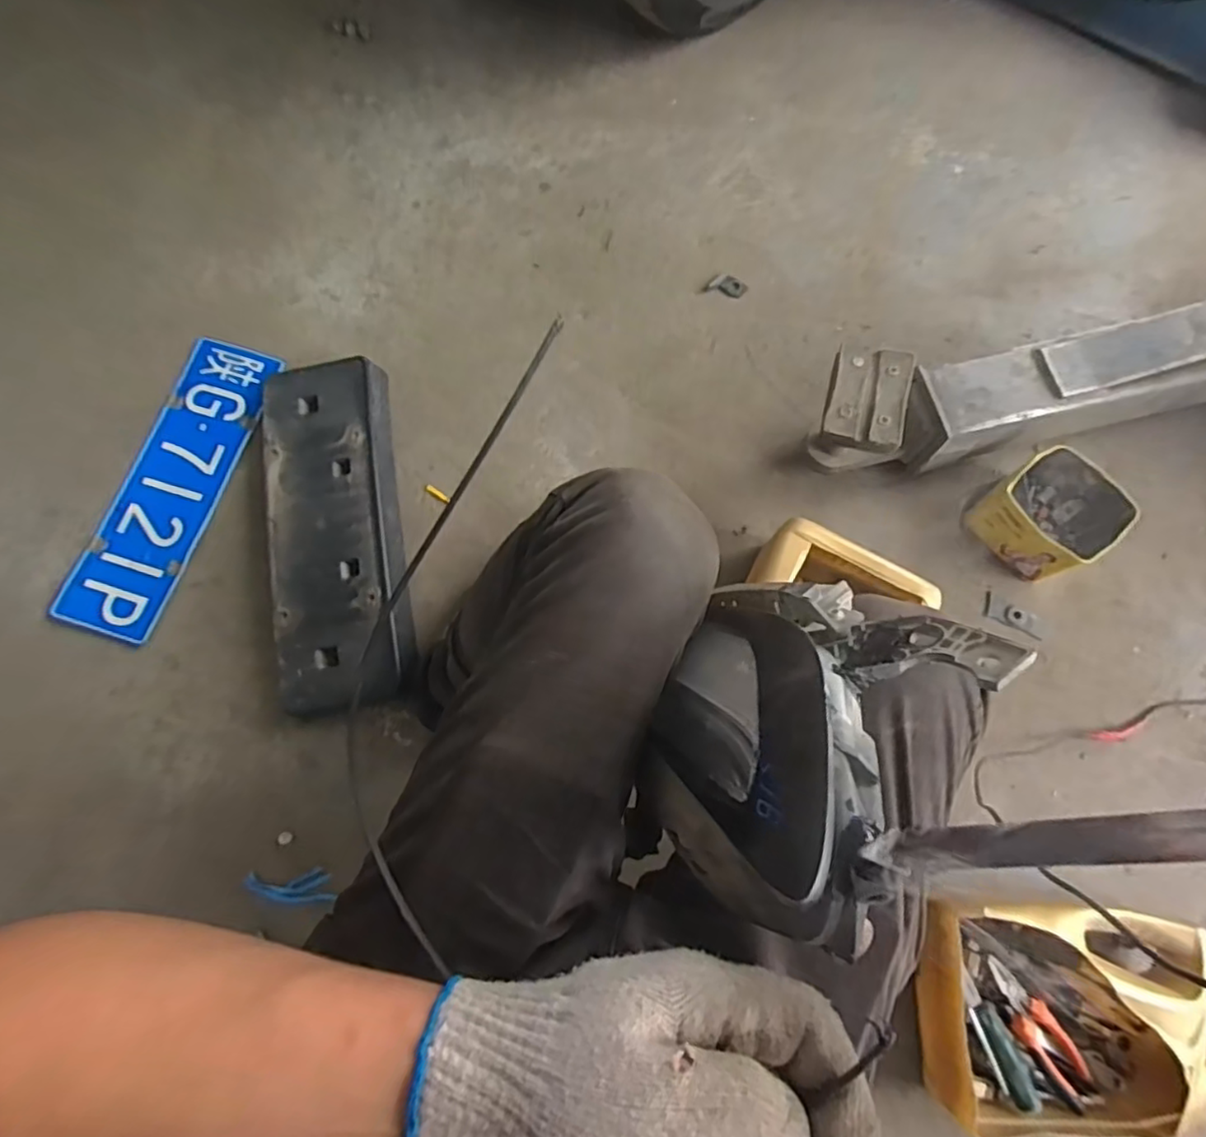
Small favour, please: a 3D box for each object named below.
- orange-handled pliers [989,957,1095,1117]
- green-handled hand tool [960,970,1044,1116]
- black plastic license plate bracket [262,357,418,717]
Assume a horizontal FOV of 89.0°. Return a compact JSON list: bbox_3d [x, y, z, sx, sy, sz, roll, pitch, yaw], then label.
[{"bbox_3d":[0.464,0.491,0.654,0.044,0.016,0.148,-32,78,-7],"label":"orange-handled pliers"},{"bbox_3d":[0.421,0.503,0.651,0.039,0.022,0.136,-22,77,-5],"label":"green-handled hand tool"},{"bbox_3d":[-0.349,-0.054,0.807,0.171,0.065,0.464,-10,78,-3],"label":"black plastic license plate bracket"}]

